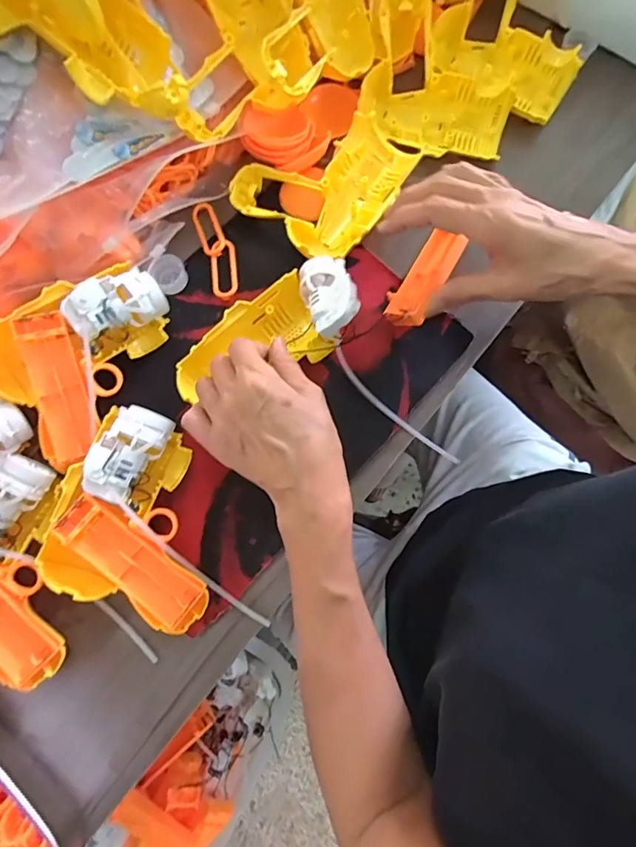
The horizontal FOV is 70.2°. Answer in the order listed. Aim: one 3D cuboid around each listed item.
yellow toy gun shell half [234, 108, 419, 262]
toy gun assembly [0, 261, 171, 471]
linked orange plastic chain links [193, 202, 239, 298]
[{"bbox_3d":[0.007,-0.216,0.393,0.124,0.037,0.129,31,80,6],"label":"yellow toy gun shell half"},{"bbox_3d":[-0.186,-0.056,0.347,0.088,0.048,0.158,29,80,5],"label":"toy gun assembly"},{"bbox_3d":[-0.088,-0.155,0.399,0.027,0.008,0.094,-17,79,-3],"label":"linked orange plastic chain links"}]

